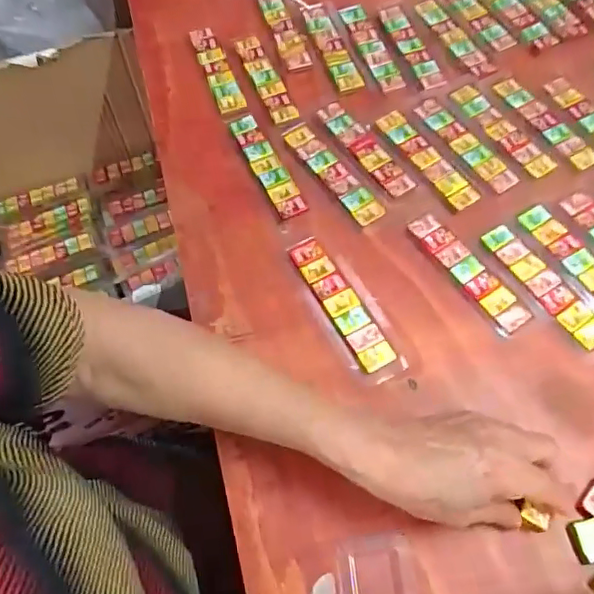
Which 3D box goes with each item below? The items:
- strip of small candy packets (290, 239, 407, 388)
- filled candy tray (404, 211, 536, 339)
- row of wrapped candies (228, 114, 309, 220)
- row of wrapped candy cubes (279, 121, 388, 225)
[{"bbox_3d":[0.038,0.007,0.438,0.045,0.010,0.128,-24,65,-10],"label":"strip of small candy packets"},{"bbox_3d":[0.135,-0.021,0.448,0.028,0.005,0.118,-30,66,-12],"label":"filled candy tray"},{"bbox_3d":[-0.026,-0.116,0.498,0.025,0.007,0.115,-25,65,-10],"label":"row of wrapped candies"},{"bbox_3d":[0.029,-0.108,0.490,0.025,0.004,0.122,-30,67,-13],"label":"row of wrapped candy cubes"}]

